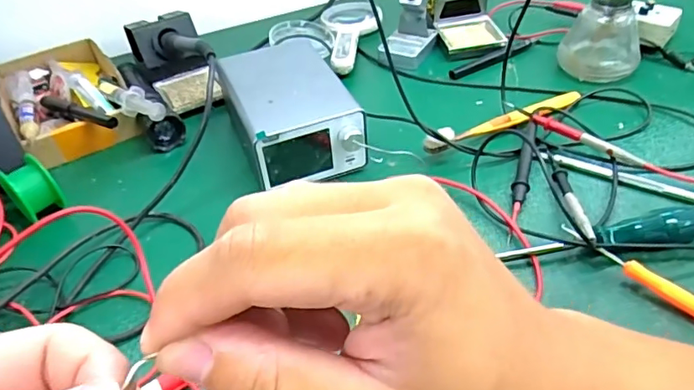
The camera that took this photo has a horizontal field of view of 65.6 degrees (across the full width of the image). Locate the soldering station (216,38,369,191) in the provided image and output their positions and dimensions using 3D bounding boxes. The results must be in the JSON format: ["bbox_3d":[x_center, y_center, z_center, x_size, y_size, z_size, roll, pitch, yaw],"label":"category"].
[{"bbox_3d":[-0.054,-0.077,0.501,0.100,0.069,0.154,-19,45,-15],"label":"soldering station"}]

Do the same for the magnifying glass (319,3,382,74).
[{"bbox_3d":[0.003,-0.205,0.666,0.075,0.016,0.173,1,43,5],"label":"magnifying glass"}]

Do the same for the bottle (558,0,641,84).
[{"bbox_3d":[0.272,-0.184,0.561,0.066,0.104,0.066,-19,45,-15],"label":"bottle"}]

